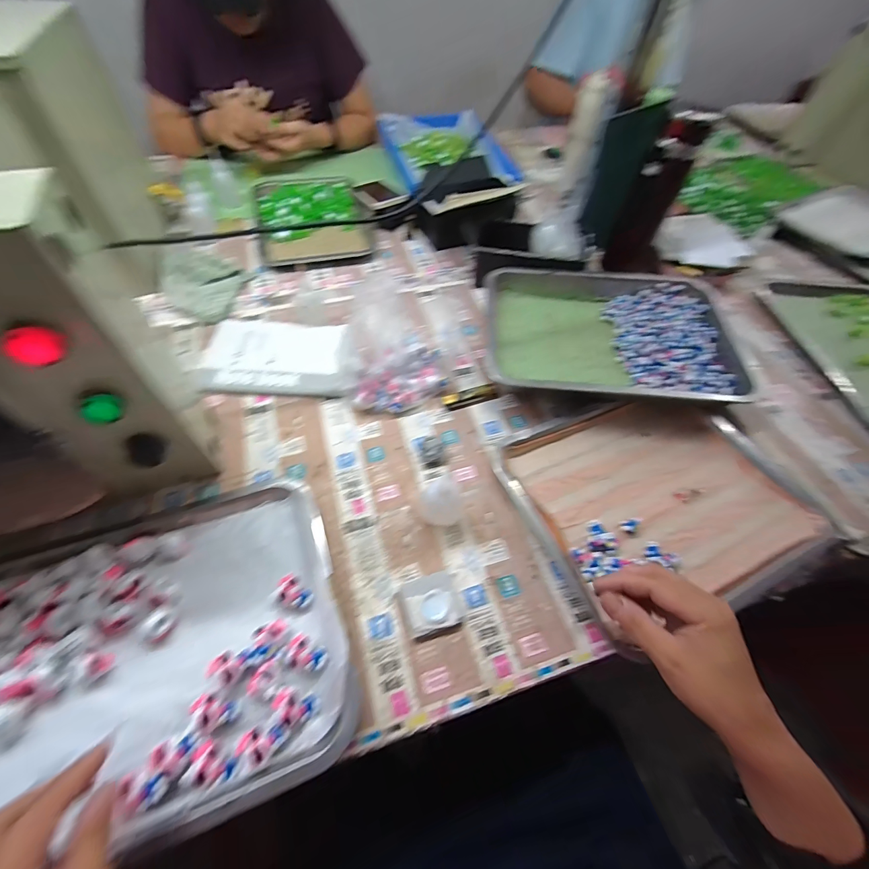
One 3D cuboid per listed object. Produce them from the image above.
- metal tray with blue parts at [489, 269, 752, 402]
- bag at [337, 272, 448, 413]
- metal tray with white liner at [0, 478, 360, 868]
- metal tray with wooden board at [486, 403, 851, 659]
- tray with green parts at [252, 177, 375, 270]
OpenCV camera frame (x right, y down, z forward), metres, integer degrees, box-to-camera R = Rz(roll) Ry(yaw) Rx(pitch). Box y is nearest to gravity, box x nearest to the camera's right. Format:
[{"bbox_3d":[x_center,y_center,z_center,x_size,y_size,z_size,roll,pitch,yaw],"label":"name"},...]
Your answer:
[{"bbox_3d":[0.248,-0.146,0.570,0.345,0.056,0.259,6,55,1],"label":"metal tray with blue parts"},{"bbox_3d":[-0.058,-0.121,0.504,0.138,0.093,0.152,-9,57,-10],"label":"bag"},{"bbox_3d":[-0.264,0.189,0.333,0.353,0.033,0.271,-15,58,-14],"label":"metal tray with white liner"},{"bbox_3d":[0.260,0.072,0.449,0.315,0.032,0.257,-19,59,-16],"label":"metal tray with wooden board"},{"bbox_3d":[-0.242,-0.434,0.753,0.205,0.028,0.277,-13,57,-12],"label":"tray with green parts"}]

